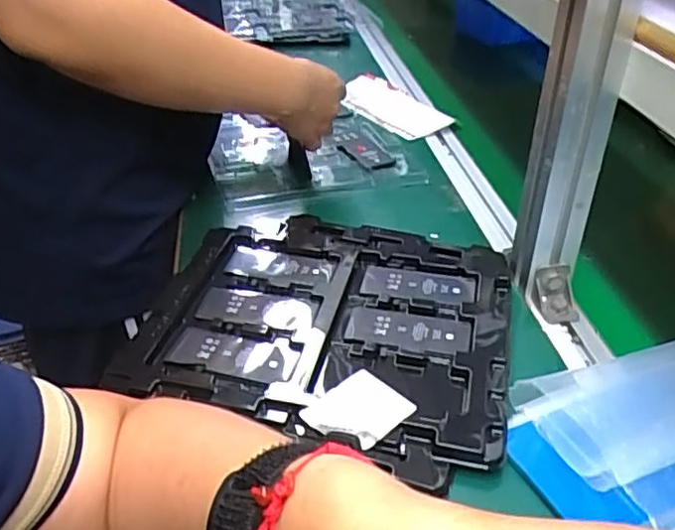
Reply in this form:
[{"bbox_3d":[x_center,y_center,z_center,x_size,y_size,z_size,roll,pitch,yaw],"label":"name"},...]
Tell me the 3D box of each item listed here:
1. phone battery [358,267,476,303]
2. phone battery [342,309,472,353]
[{"bbox_3d":[0.068,0.017,0.544,0.093,0.004,0.038,8,35,9],"label":"phone battery"},{"bbox_3d":[0.054,0.049,0.497,0.092,0.005,0.038,7,35,8],"label":"phone battery"}]

